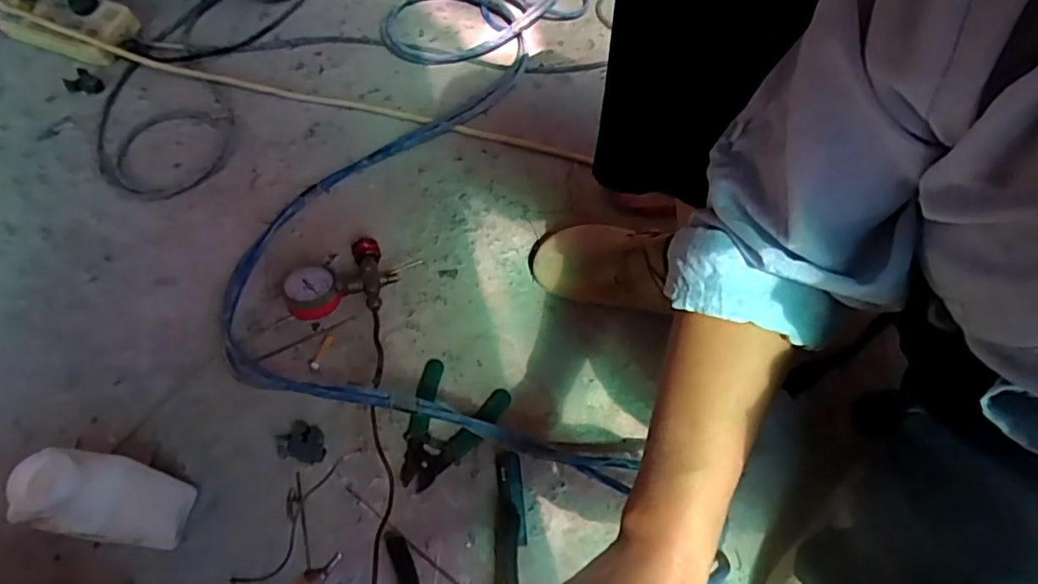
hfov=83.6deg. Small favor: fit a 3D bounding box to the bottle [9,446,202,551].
[{"bbox_3d":[-0.344,0.180,0.496,0.075,0.151,0.063,5,62,0],"label":"bottle"}]

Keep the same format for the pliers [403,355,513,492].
[{"bbox_3d":[-0.080,0.141,0.603,0.098,0.009,0.128,23,63,10],"label":"pliers"}]

